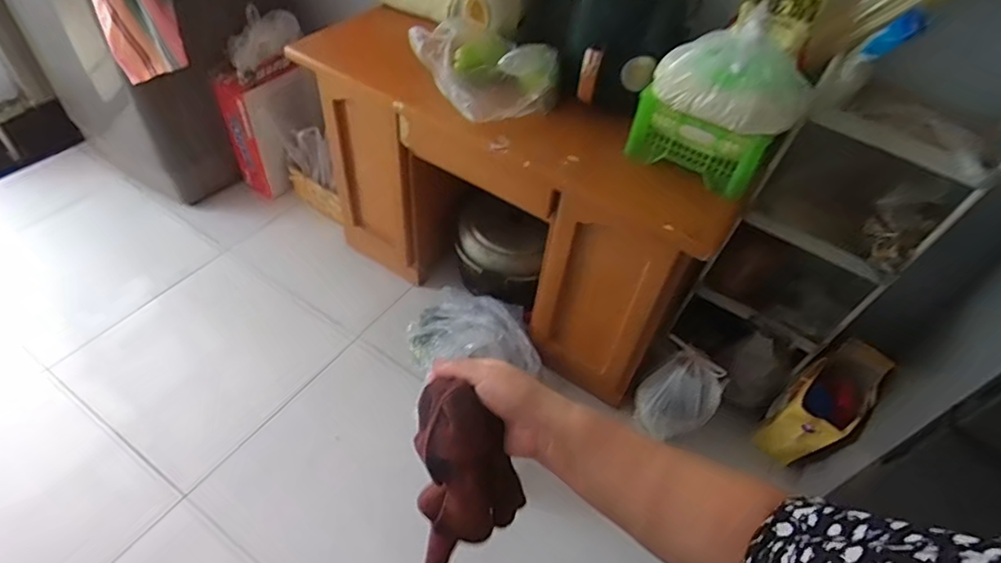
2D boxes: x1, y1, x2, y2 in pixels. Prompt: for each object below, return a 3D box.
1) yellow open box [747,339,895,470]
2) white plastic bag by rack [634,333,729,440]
[{"bbox_3d":[0.818,0.305,1.388,0.283,0.253,0.153,-27,56,-27],"label":"yellow open box"},{"bbox_3d":[0.457,0.294,1.403,0.190,0.209,0.165,38,55,25],"label":"white plastic bag by rack"}]

